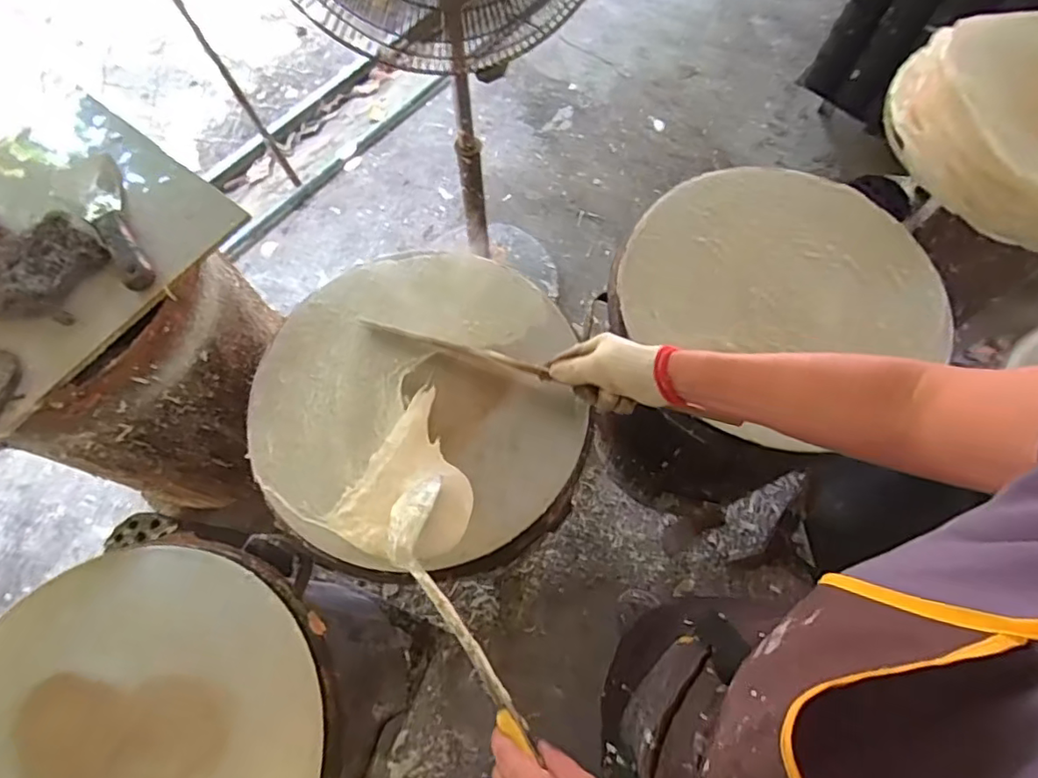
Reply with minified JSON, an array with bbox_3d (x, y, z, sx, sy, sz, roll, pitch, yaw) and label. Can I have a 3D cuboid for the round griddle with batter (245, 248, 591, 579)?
[{"bbox_3d":[-0.122,0.008,0.660,0.372,0.067,0.386,-1,67,3],"label":"round griddle with batter"}]

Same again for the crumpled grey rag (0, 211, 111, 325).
[{"bbox_3d":[-0.539,-0.132,0.613,0.152,0.032,0.119,-1,67,3],"label":"crumpled grey rag"}]

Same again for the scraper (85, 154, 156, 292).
[{"bbox_3d":[-0.465,-0.192,0.647,0.048,0.017,0.206,-28,69,-8],"label":"scraper"}]

